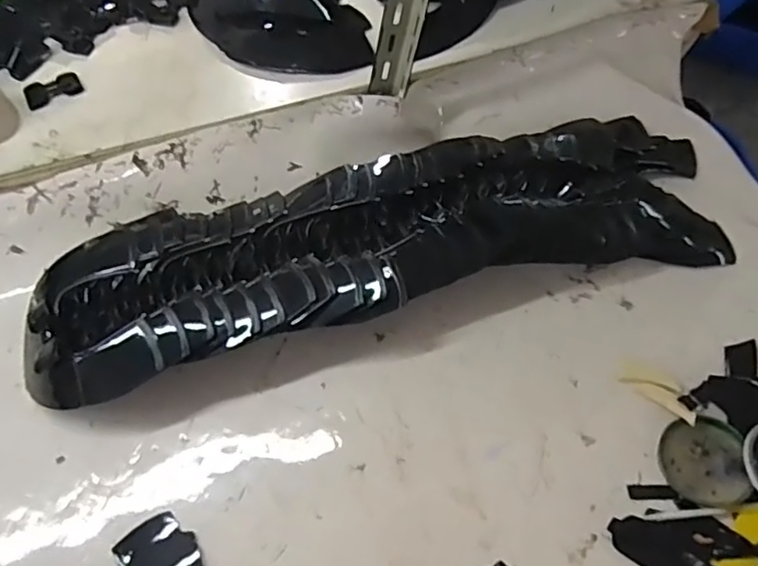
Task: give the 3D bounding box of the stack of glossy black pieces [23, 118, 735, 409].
[{"bbox_3d":[0.008,-0.046,0.655,0.752,0.079,0.207,-13,59,-4],"label":"stack of glossy black pieces"}]

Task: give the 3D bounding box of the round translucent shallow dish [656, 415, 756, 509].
[{"bbox_3d":[0.290,0.158,0.548,0.071,0.007,0.078,-2,59,3],"label":"round translucent shallow dish"}]

